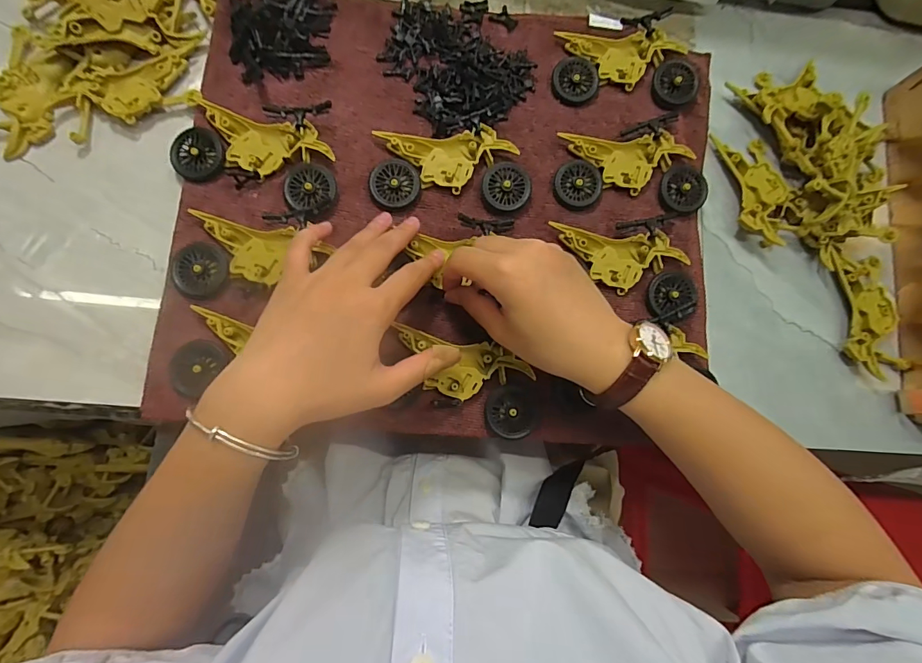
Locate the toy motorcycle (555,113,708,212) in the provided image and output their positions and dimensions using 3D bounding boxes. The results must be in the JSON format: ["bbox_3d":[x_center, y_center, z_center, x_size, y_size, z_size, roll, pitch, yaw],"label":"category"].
[{"bbox_3d":[0.130,-0.125,0.335,0.114,0.014,0.073,-10,84,-6],"label":"toy motorcycle"}]

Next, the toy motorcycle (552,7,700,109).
[{"bbox_3d":[0.133,-0.222,0.352,0.116,0.015,0.073,-3,83,-6],"label":"toy motorcycle"}]

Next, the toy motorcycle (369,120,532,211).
[{"bbox_3d":[-0.008,-0.122,0.323,0.114,0.011,0.060,-1,83,-5],"label":"toy motorcycle"}]

